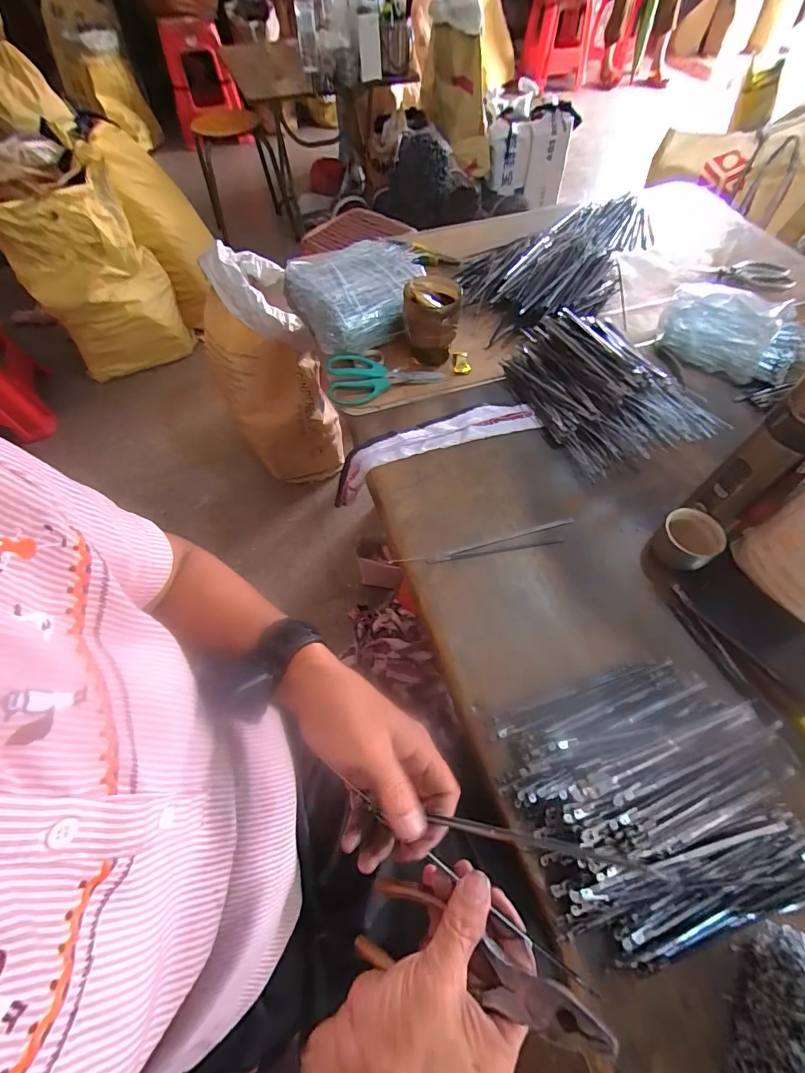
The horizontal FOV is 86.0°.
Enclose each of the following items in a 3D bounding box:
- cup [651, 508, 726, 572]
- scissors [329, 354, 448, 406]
[{"bbox_3d":[0.331,0.005,0.504,0.062,0.038,0.065,-1,60,1],"label":"cup"},{"bbox_3d":[-0.027,-0.248,0.679,0.178,0.009,0.085,-4,76,-7],"label":"scissors"}]

